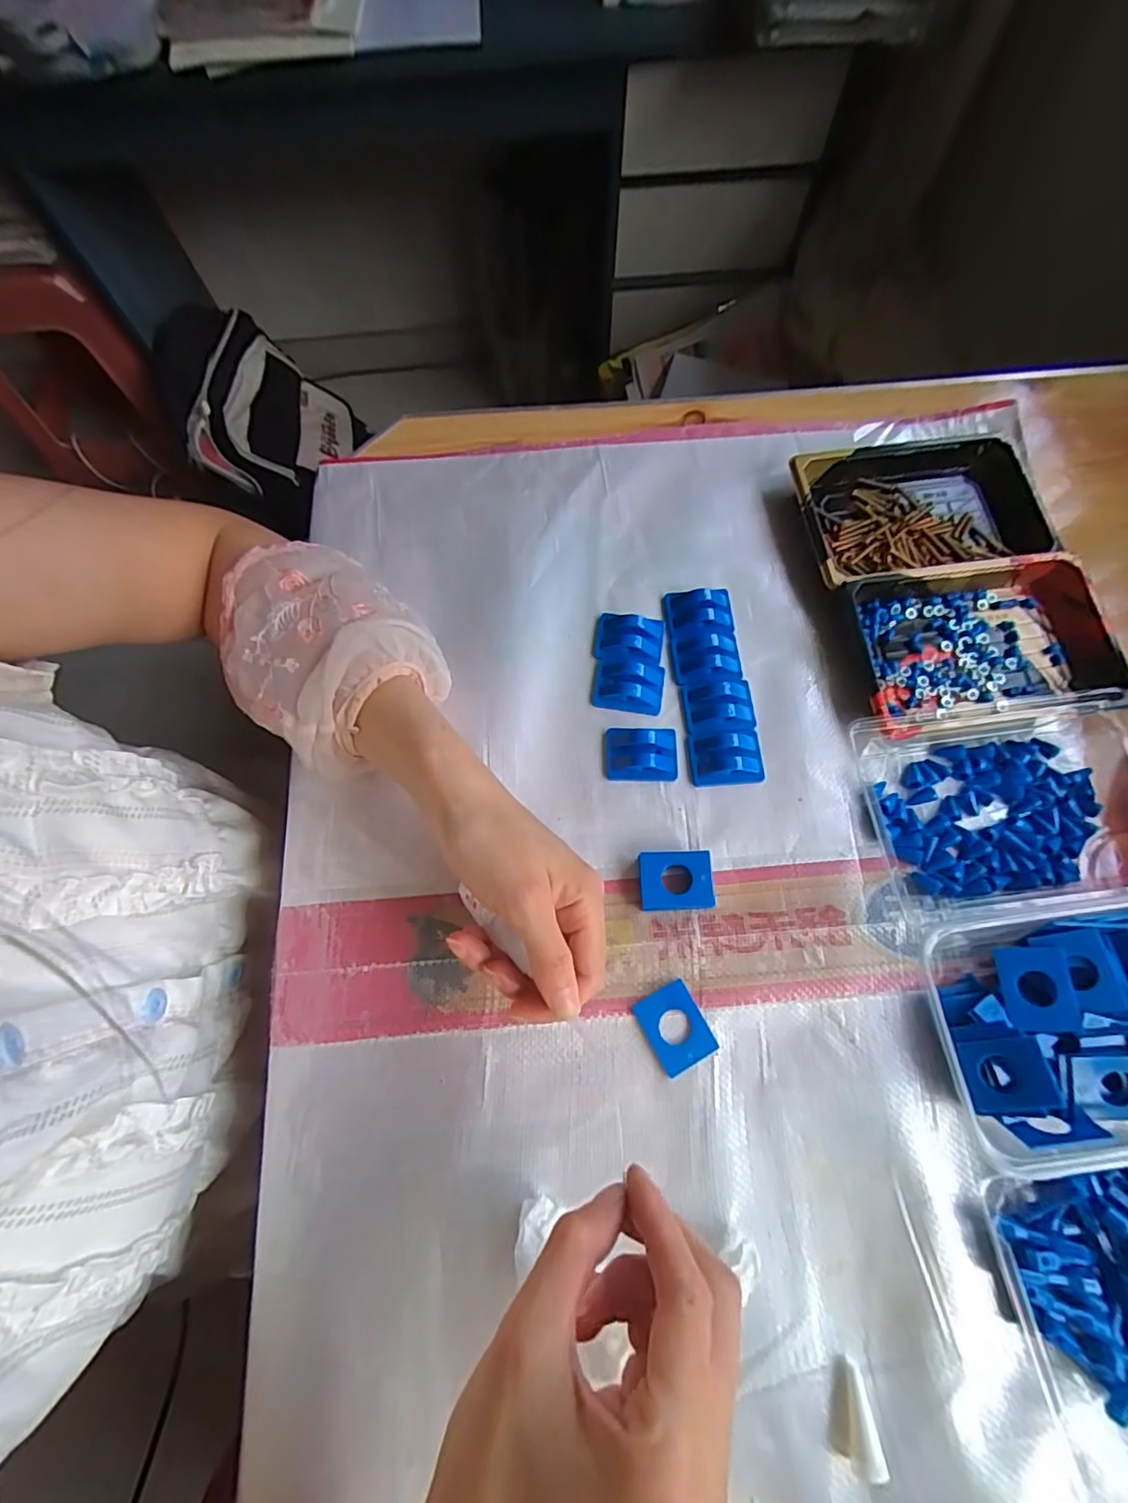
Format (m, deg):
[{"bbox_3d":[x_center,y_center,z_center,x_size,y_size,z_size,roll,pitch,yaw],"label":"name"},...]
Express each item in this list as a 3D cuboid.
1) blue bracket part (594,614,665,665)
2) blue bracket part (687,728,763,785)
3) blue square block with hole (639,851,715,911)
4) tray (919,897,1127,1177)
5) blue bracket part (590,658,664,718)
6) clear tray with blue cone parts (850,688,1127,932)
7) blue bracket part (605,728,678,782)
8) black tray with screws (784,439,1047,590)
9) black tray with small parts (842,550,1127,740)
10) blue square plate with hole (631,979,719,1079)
[{"bbox_3d":[0.044,-0.076,0.389,0.044,0.011,0.034,6,71,3],"label":"blue bracket part"},{"bbox_3d":[0.103,0.003,0.365,0.045,0.016,0.033,-3,71,0],"label":"blue bracket part"},{"bbox_3d":[0.065,0.076,0.341,0.042,0.013,0.033,-1,71,0],"label":"blue square block with hole"},{"bbox_3d":[0.273,0.138,0.302,0.156,0.035,0.113,-11,71,-3],"label":"tray"},{"bbox_3d":[0.042,-0.044,0.379,0.045,0.014,0.034,7,72,3],"label":"blue bracket part"},{"bbox_3d":[0.277,0.029,0.341,0.187,0.031,0.116,-7,71,-2],"label":"clear tray with blue cone parts"},{"bbox_3d":[0.049,0.000,0.367,0.045,0.012,0.035,-1,71,1],"label":"blue bracket part"},{"bbox_3d":[0.247,-0.171,0.412,0.159,0.022,0.109,-11,71,-3],"label":"black tray with screws"},{"bbox_3d":[0.269,-0.070,0.373,0.163,0.030,0.111,-7,71,-1],"label":"black tray with small parts"},{"bbox_3d":[0.060,0.151,0.319,0.033,0.004,0.041,-27,73,-8],"label":"blue square plate with hole"}]

